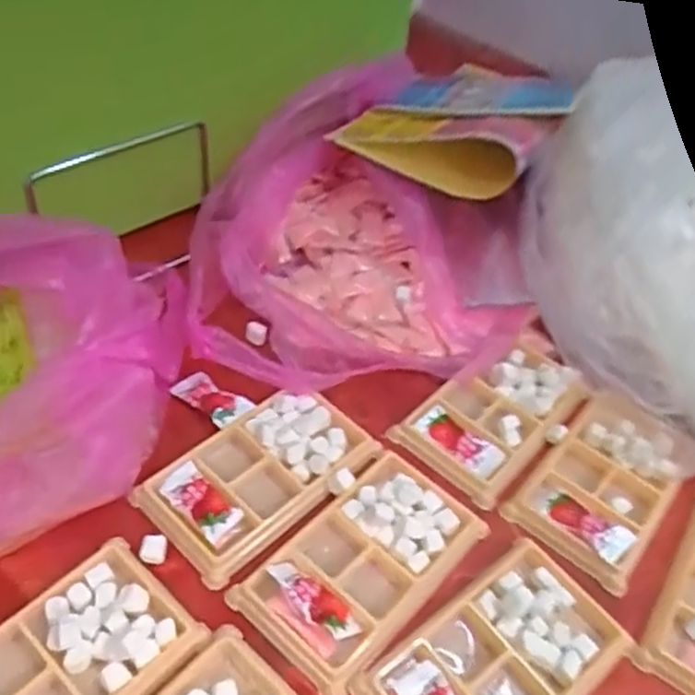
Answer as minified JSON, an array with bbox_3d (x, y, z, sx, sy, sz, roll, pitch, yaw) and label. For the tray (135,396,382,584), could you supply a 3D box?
[{"bbox_3d":[-0.053,0.077,0.436,0.080,0.020,0.135,36,52,25],"label":"tray"}]

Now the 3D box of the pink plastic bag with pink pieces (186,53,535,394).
[{"bbox_3d":[0.014,-0.107,0.560,0.268,0.085,0.293,-2,46,-9],"label":"pink plastic bag with pink pieces"}]

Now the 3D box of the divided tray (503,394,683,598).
[{"bbox_3d":[0.169,0.085,0.460,0.075,0.023,0.132,35,52,24],"label":"divided tray"}]

